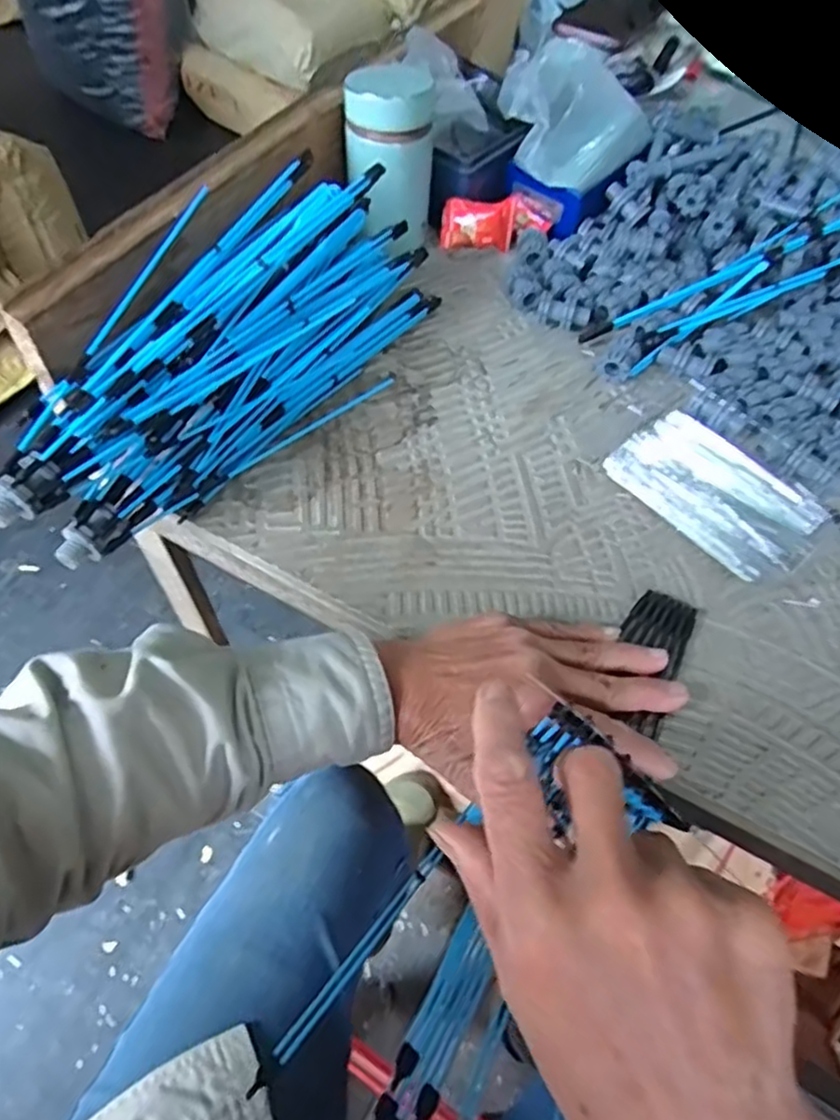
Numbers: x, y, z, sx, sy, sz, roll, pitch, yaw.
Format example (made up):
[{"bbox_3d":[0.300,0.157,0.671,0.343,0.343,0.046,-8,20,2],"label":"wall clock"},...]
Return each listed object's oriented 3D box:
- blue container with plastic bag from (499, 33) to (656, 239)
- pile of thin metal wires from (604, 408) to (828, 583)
[{"bbox_3d":[0.123,-0.347,0.569,0.105,0.088,0.109,36,63,19],"label":"blue container with plastic bag"},{"bbox_3d":[0.189,-0.044,0.443,0.079,0.005,0.126,-36,66,-22],"label":"pile of thin metal wires"}]

